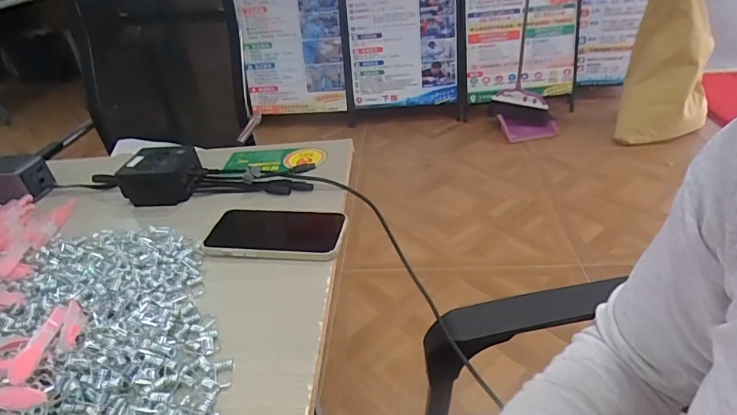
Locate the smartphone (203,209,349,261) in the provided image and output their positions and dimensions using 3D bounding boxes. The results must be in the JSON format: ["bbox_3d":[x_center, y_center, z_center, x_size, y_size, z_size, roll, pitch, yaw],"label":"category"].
[{"bbox_3d":[-0.098,0.025,0.478,0.145,0.005,0.078,0,34,6],"label":"smartphone"}]

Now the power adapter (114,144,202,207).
[{"bbox_3d":[-0.268,-0.045,0.576,0.087,0.048,0.073,1,34,8],"label":"power adapter"}]

